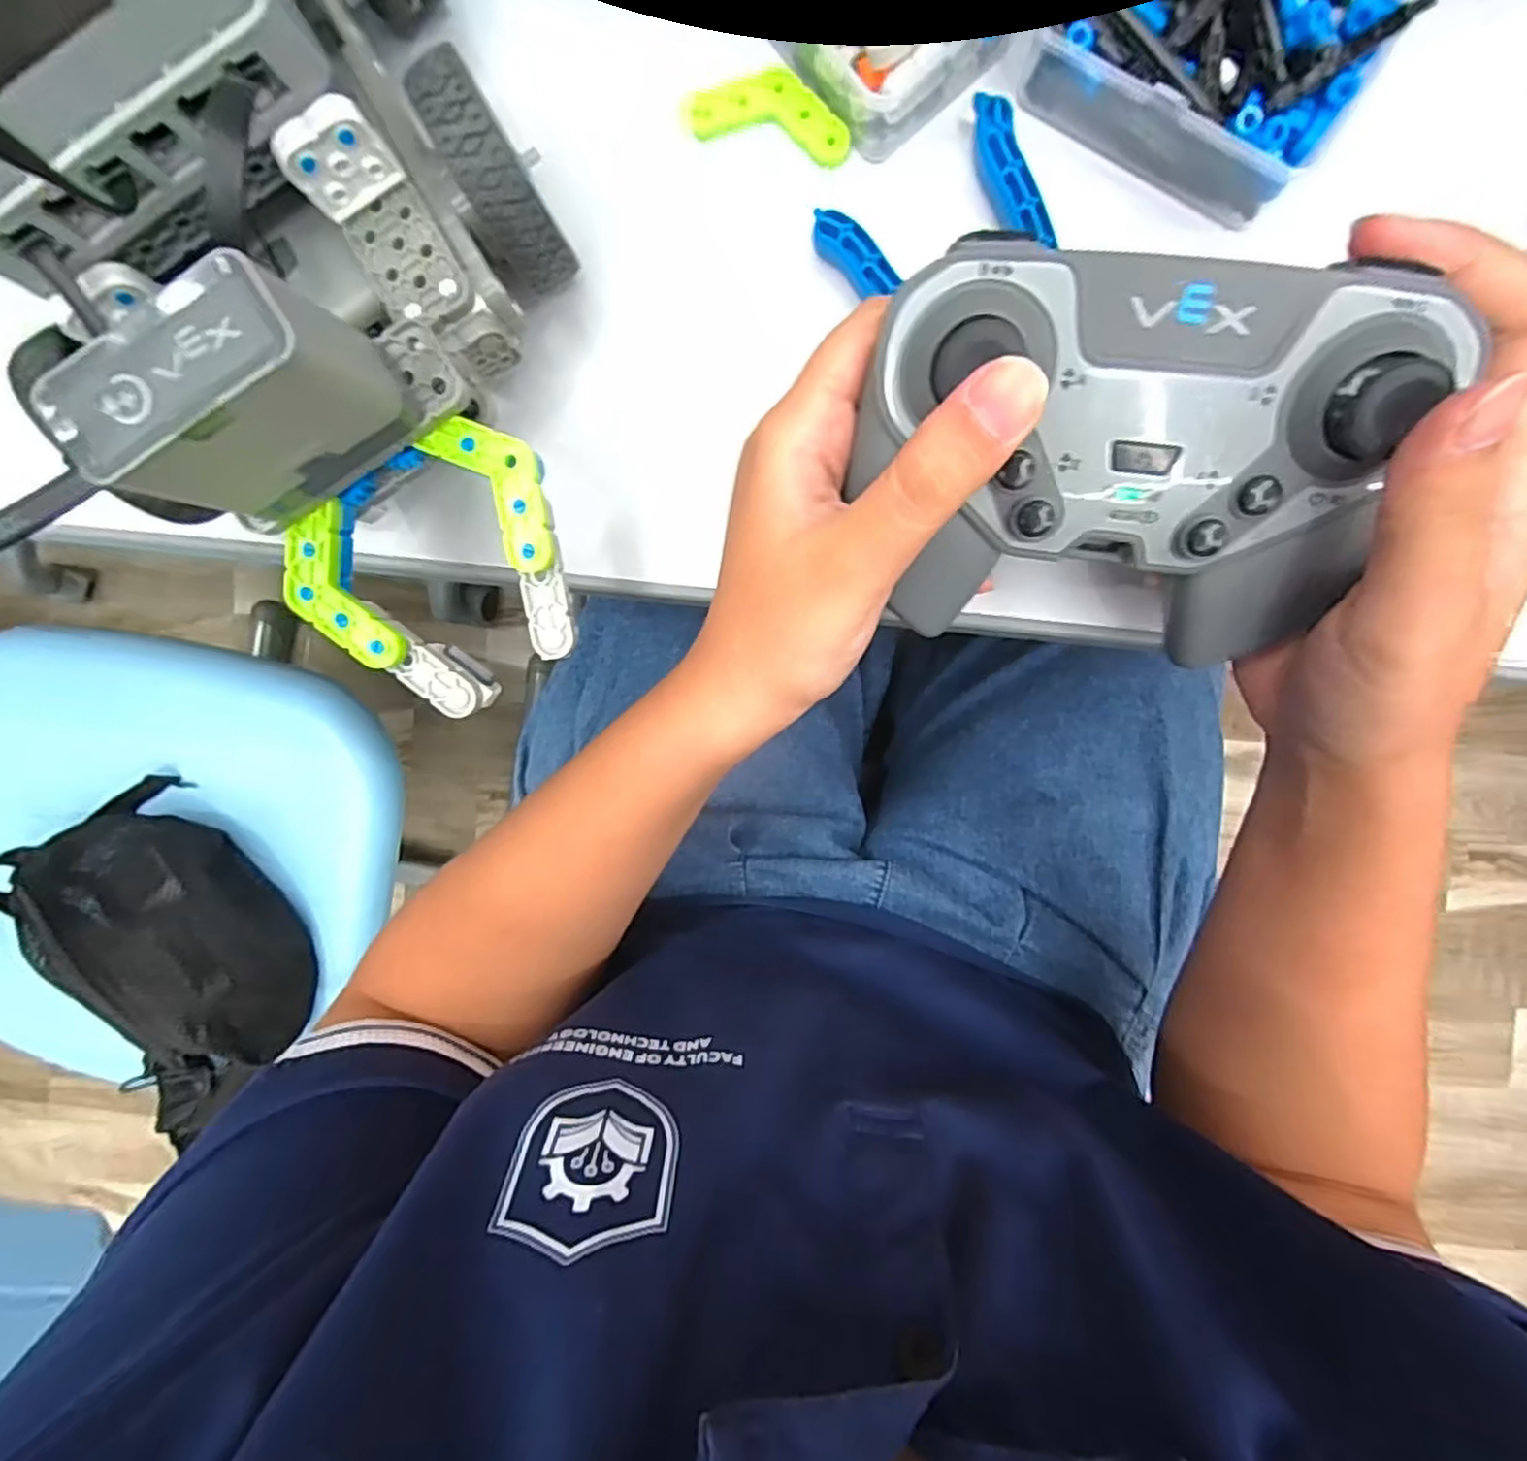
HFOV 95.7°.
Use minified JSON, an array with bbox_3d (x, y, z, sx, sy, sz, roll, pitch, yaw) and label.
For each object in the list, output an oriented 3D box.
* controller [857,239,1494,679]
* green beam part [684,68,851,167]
[{"bbox_3d":[0.092,-0.071,0.191,0.128,0.056,0.098,8,126,6],"label":"controller"},{"bbox_3d":[0.003,-0.209,0.234,0.054,0.008,0.022,12,93,4],"label":"green beam part"}]

